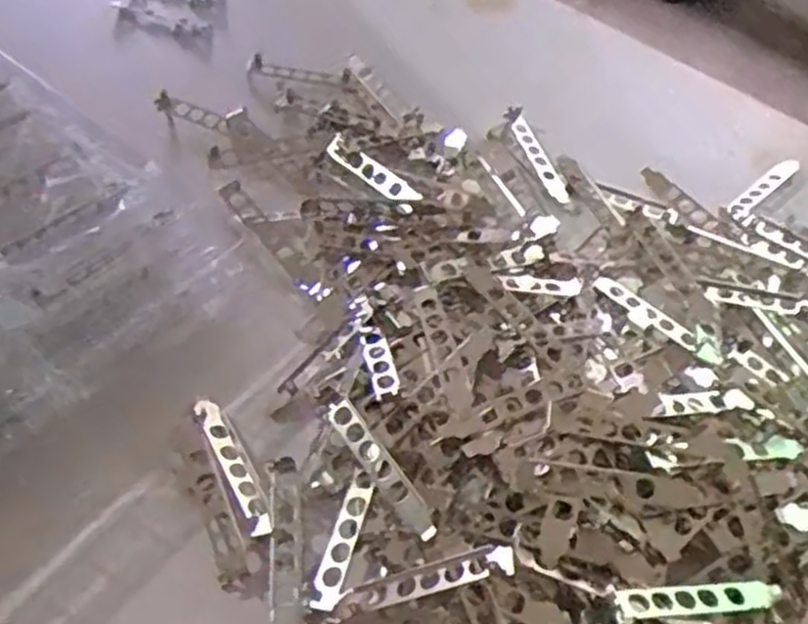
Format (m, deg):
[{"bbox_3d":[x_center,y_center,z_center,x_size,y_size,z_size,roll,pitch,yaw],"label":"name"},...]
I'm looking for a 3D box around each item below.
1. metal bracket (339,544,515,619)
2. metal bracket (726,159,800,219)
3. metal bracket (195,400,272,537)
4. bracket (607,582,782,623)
[{"bbox_3d":[0.013,0.156,0.447,0.108,0.015,0.021,-24,53,18],"label":"metal bracket"},{"bbox_3d":[0.334,-0.116,0.722,0.108,0.010,0.021,-34,64,-26],"label":"metal bracket"},{"bbox_3d":[-0.113,0.100,0.507,0.016,0.012,0.106,-22,59,-20],"label":"metal bracket"},{"bbox_3d":[0.176,0.170,0.456,0.118,0.008,0.019,4,53,-19],"label":"bracket"}]

